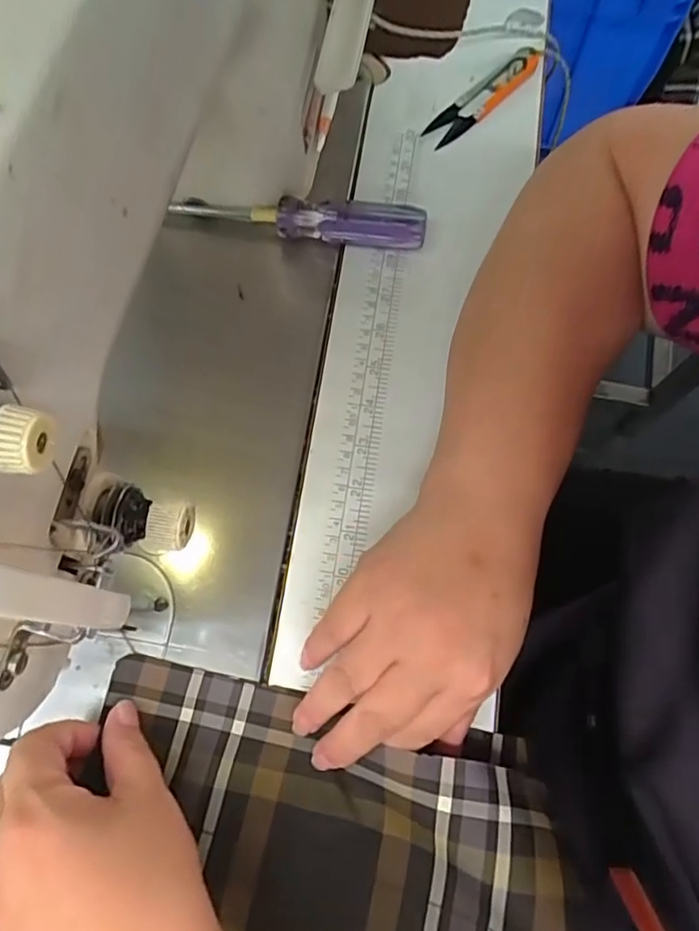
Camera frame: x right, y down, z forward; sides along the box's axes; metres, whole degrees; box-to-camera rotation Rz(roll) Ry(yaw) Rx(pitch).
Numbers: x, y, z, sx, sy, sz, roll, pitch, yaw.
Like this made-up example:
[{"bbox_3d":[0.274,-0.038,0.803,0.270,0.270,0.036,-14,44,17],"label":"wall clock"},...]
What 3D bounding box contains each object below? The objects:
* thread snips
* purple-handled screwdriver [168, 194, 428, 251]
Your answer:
[{"bbox_3d":[0.094,-0.259,0.416,0.020,0.007,0.106,44,77,11],"label":"thread snips"},{"bbox_3d":[-0.033,-0.154,0.378,0.158,0.023,0.021,4,72,2],"label":"purple-handled screwdriver"}]

